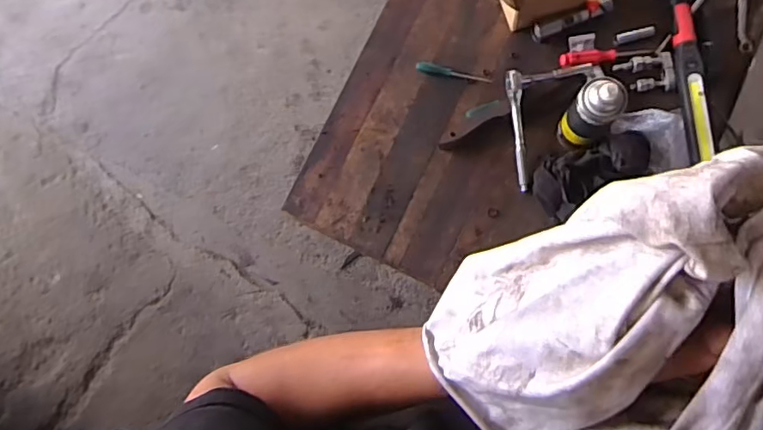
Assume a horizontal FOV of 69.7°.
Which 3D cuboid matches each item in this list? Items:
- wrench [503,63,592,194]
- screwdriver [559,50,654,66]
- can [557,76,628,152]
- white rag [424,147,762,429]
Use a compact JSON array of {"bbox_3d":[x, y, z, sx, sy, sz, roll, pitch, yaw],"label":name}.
[{"bbox_3d":[0.284,-0.148,0.894,0.144,0.047,0.196,-6,77,4],"label":"wrench"},{"bbox_3d":[0.378,-0.266,0.918,0.154,0.020,0.028,-4,77,4],"label":"screwdriver"},{"bbox_3d":[0.317,-0.148,0.826,0.070,0.158,0.072,-1,78,5],"label":"can"},{"bbox_3d":[0.137,0.053,0.286,0.233,0.123,0.147,-38,80,1],"label":"white rag"}]

